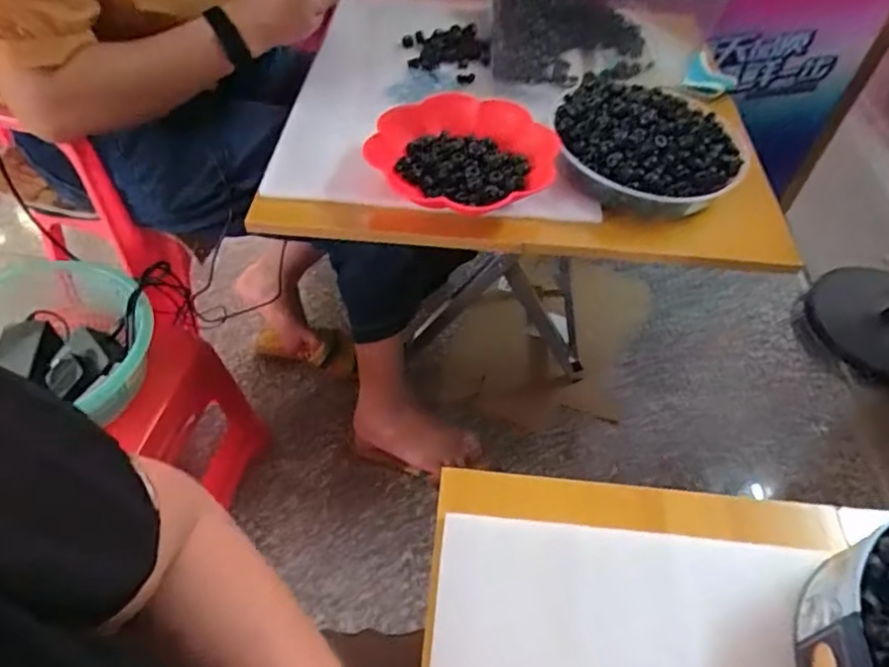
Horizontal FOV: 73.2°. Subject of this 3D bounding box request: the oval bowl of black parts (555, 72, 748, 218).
[{"bbox_3d":[0.234,-0.211,0.684,0.207,0.067,0.197,5,50,1],"label":"oval bowl of black parts"}]

